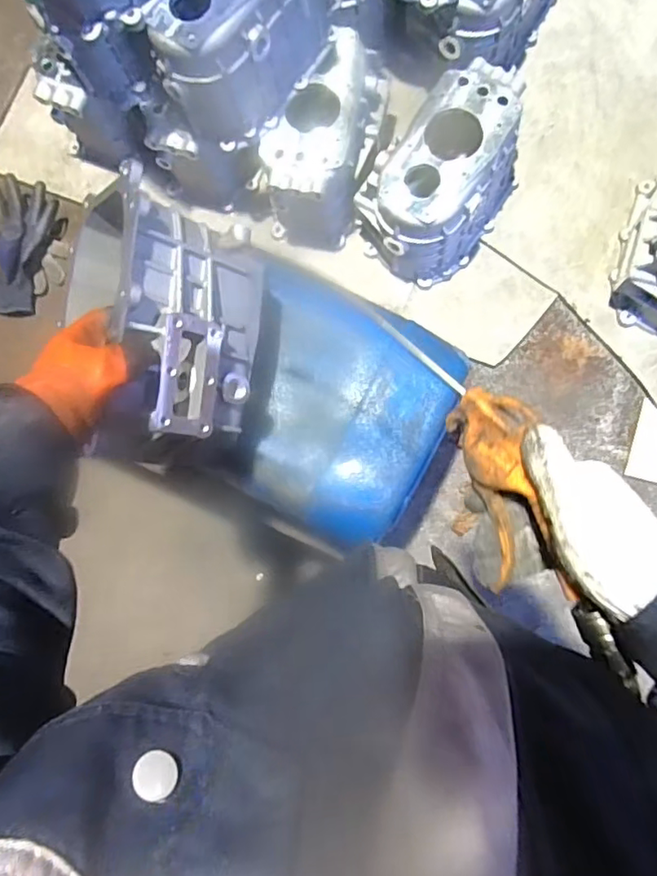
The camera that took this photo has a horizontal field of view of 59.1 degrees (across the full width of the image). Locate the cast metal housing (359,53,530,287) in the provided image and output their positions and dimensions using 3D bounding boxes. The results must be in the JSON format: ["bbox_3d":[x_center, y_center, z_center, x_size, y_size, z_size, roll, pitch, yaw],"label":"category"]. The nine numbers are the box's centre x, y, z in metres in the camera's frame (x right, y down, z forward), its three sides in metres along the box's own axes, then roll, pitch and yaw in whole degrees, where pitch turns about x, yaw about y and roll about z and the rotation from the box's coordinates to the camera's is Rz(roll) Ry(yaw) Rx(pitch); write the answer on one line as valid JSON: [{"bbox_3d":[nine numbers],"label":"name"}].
[{"bbox_3d":[0.177,-0.382,0.857,0.166,0.163,0.269,37,85,9],"label":"cast metal housing"}]

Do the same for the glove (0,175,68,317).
[{"bbox_3d":[-0.519,-0.327,0.985,0.124,0.049,0.229,-3,81,4],"label":"glove"}]

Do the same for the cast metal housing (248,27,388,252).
[{"bbox_3d":[-0.002,-0.437,0.881,0.130,0.171,0.230,17,83,7],"label":"cast metal housing"}]

